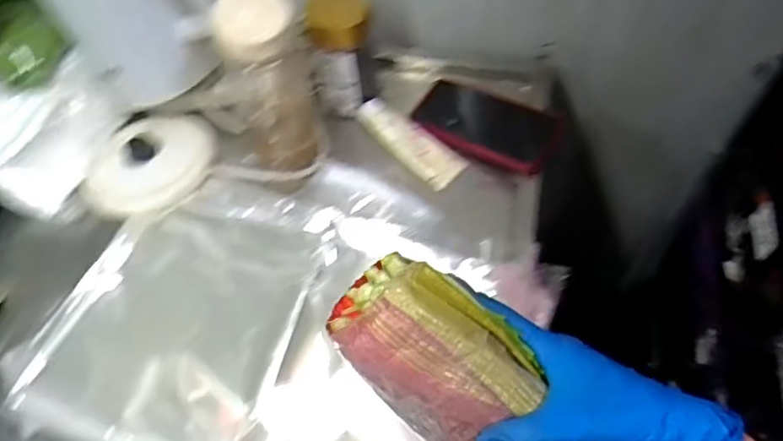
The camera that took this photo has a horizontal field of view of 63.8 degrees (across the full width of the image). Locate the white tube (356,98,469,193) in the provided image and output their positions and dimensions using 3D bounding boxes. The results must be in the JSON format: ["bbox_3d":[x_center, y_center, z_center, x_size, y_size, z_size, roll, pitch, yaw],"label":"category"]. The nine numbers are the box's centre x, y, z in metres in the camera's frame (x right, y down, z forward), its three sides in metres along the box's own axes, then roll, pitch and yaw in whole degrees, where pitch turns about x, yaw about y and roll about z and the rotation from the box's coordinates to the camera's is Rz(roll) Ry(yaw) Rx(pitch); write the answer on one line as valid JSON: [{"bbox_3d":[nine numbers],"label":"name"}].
[{"bbox_3d":[0.022,-0.092,0.715,0.048,0.019,0.136,-40,64,-21],"label":"white tube"}]

